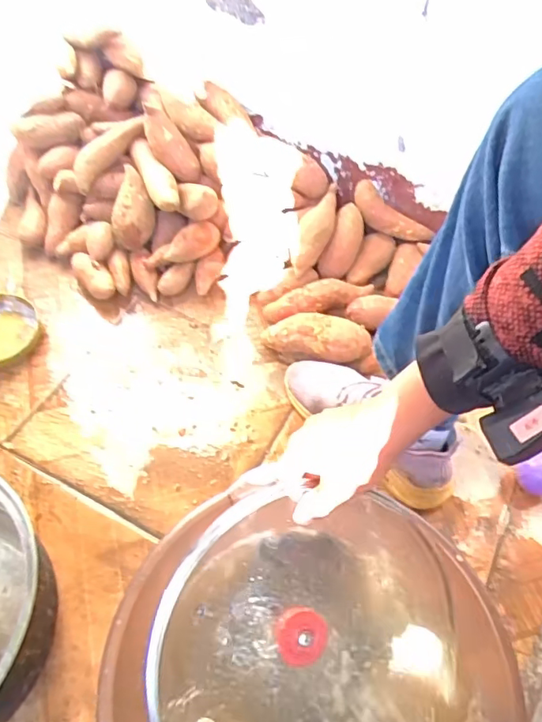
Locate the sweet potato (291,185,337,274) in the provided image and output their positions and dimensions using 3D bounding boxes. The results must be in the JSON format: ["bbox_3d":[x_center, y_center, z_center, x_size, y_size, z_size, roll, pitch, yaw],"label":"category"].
[{"bbox_3d":[0.069,-0.205,0.833,0.053,0.054,0.154,21,76,9],"label":"sweet potato"}]

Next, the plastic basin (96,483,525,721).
[{"bbox_3d":[0.027,0.295,0.489,0.323,0.170,0.301,12,55,4],"label":"plastic basin"}]

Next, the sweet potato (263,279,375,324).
[{"bbox_3d":[0.073,-0.093,0.828,0.168,0.051,0.050,-19,58,-17],"label":"sweet potato"}]

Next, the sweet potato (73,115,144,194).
[{"bbox_3d":[-0.267,-0.334,0.853,0.049,0.049,0.145,36,78,19],"label":"sweet potato"}]

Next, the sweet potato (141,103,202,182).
[{"bbox_3d":[-0.156,-0.336,0.834,0.047,0.038,0.128,-45,108,-28],"label":"sweet potato"}]

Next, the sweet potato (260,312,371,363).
[{"bbox_3d":[0.062,-0.029,0.774,0.148,0.064,0.053,13,54,5],"label":"sweet potato"}]

